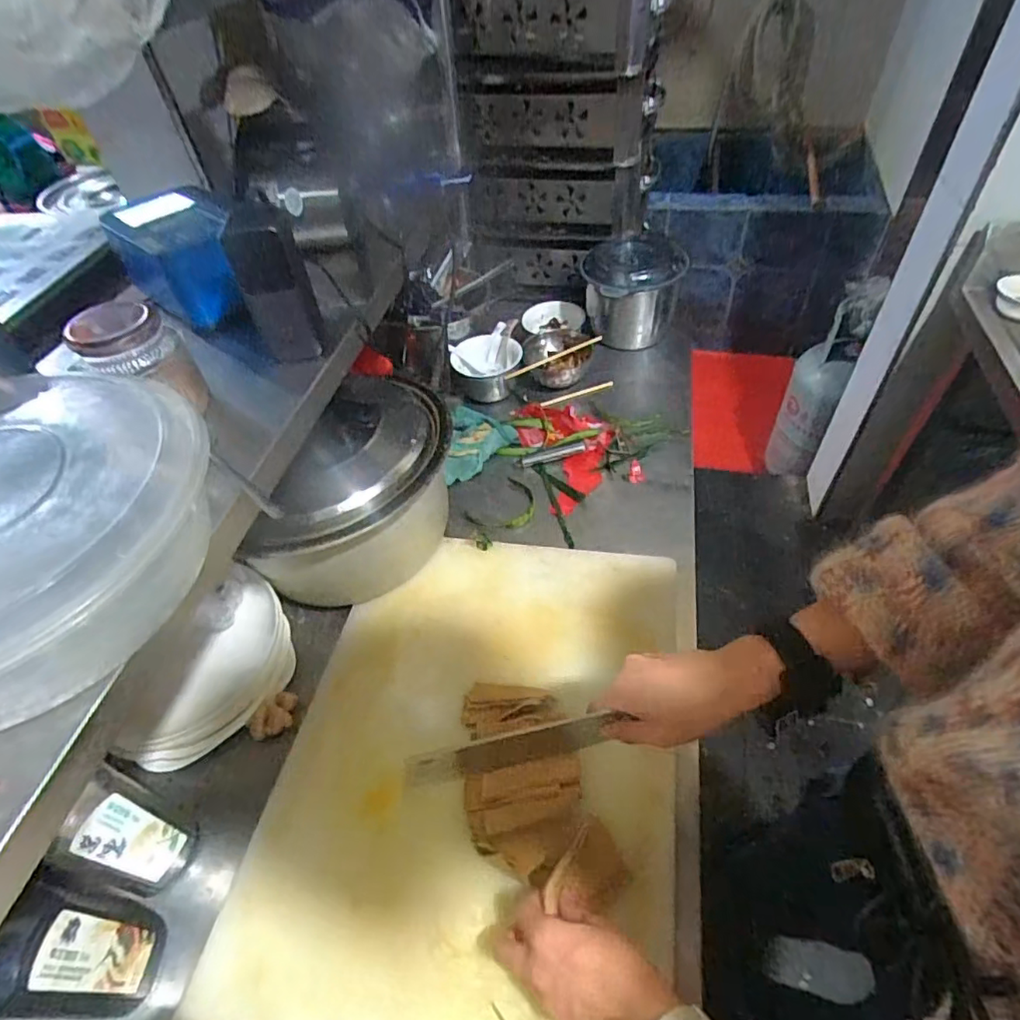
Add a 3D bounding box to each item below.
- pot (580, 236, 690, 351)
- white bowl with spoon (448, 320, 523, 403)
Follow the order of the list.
[{"bbox_3d":[0.221,-0.390,1.053,0.173,0.138,0.187,3,49,8],"label":"pot"},{"bbox_3d":[-0.037,-0.254,0.995,0.120,0.072,0.111,-3,49,3],"label":"white bowl with spoon"}]

